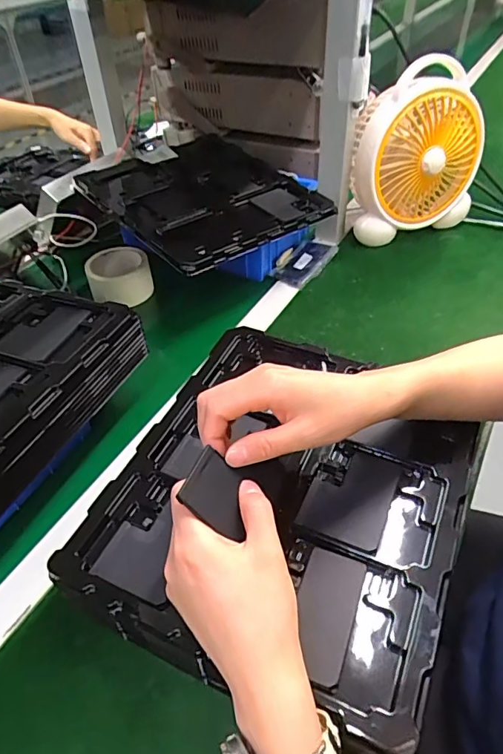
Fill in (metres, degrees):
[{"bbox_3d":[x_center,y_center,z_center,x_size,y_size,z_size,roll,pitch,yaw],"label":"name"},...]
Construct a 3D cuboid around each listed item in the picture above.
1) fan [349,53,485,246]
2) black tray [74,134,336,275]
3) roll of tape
[{"bbox_3d":[0.259,-0.332,0.760,0.201,0.242,0.080,-21,47,-18],"label":"fan"},{"bbox_3d":[-0.076,-0.284,0.748,0.273,0.038,0.323,-30,50,-26],"label":"black tray"},{"bbox_3d":[-0.203,-0.152,0.754,0.092,0.060,0.089,-19,46,-17],"label":"roll of tape"}]

